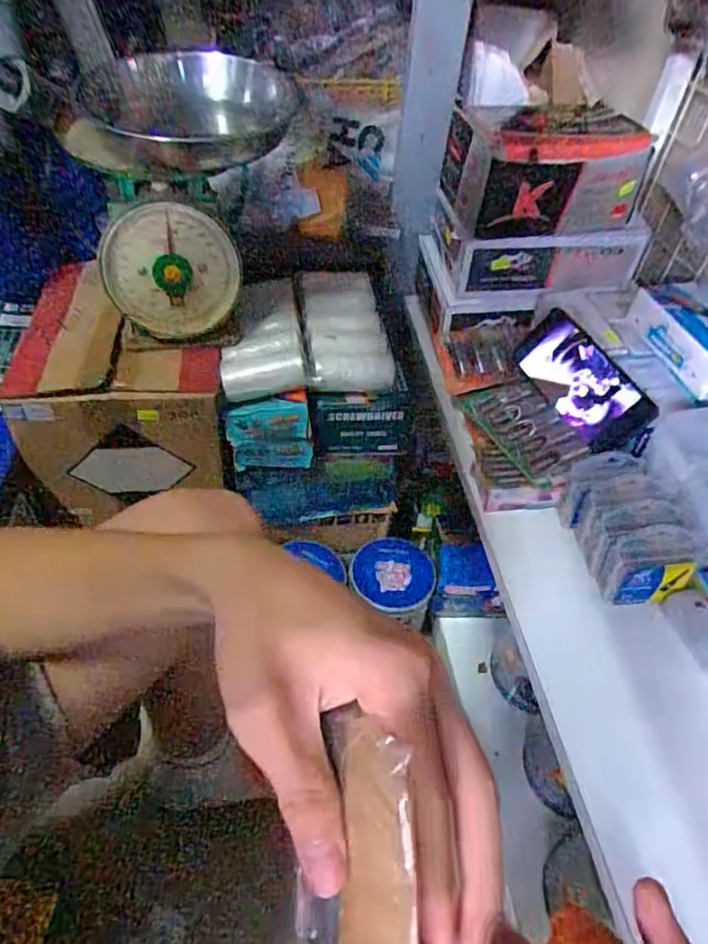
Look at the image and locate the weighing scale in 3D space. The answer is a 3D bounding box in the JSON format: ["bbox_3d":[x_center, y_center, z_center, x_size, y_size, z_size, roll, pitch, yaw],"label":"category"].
[{"bbox_3d":[-0.180,-0.306,0.625,0.189,0.221,0.212,7,46,0],"label":"weighing scale"}]

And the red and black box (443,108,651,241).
[{"bbox_3d":[0.211,-0.347,0.665,0.184,0.100,0.147,-9,48,-14],"label":"red and black box"}]

